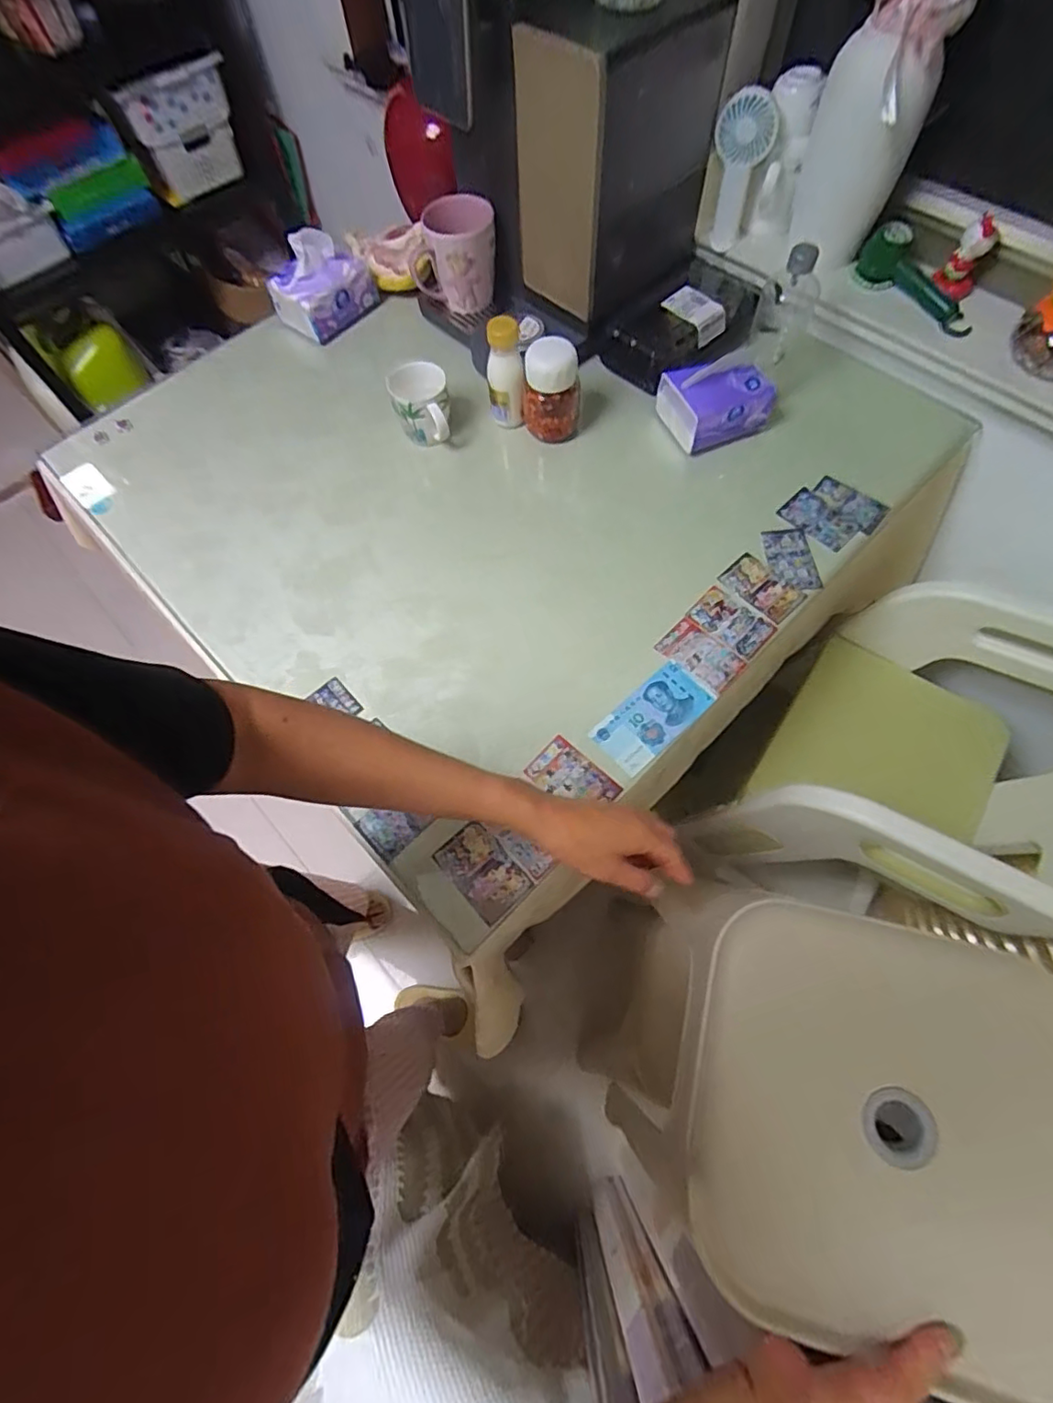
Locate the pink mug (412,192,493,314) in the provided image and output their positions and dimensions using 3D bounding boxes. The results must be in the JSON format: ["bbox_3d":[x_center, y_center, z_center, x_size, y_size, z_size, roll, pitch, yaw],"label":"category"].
[{"bbox_3d":[-0.109,-0.660,0.866,0.124,0.124,0.099,-8,66,-1],"label":"pink mug"}]

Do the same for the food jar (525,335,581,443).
[{"bbox_3d":[0.035,-0.418,0.791,0.076,0.126,0.071,-1,66,2],"label":"food jar"}]

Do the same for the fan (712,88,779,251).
[{"bbox_3d":[0.292,-0.733,0.815,0.074,0.182,0.033,15,67,9],"label":"fan"}]

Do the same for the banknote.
[{"bbox_3d":[0.142,0.018,0.655,0.138,0.005,0.069,-39,72,-14],"label":"banknote"}]

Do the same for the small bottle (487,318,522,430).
[{"bbox_3d":[-0.030,-0.440,0.793,0.051,0.137,0.049,-1,66,2],"label":"small bottle"}]

